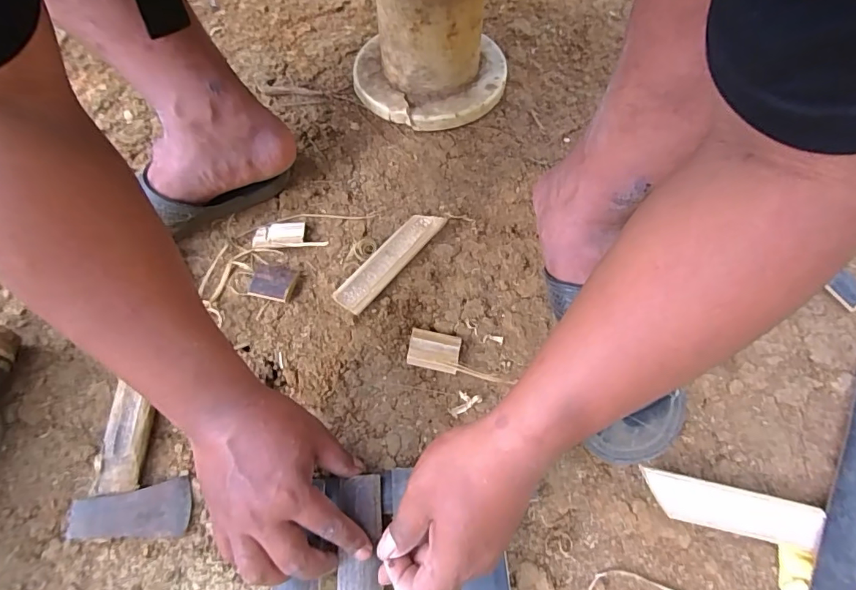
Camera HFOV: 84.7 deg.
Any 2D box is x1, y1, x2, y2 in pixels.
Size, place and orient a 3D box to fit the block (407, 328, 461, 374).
[{"bbox_3d":[0.006,0.054,0.454,0.049,0.012,0.036,11,63,8],"label":"block"}]

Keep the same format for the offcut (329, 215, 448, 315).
[{"bbox_3d":[-0.041,-0.038,0.505,0.035,0.012,0.142,35,69,19],"label":"offcut"}]

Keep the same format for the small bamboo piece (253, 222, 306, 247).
[{"bbox_3d":[-0.166,-0.067,0.523,0.055,0.011,0.031,-7,62,-1],"label":"small bamboo piece"}]

